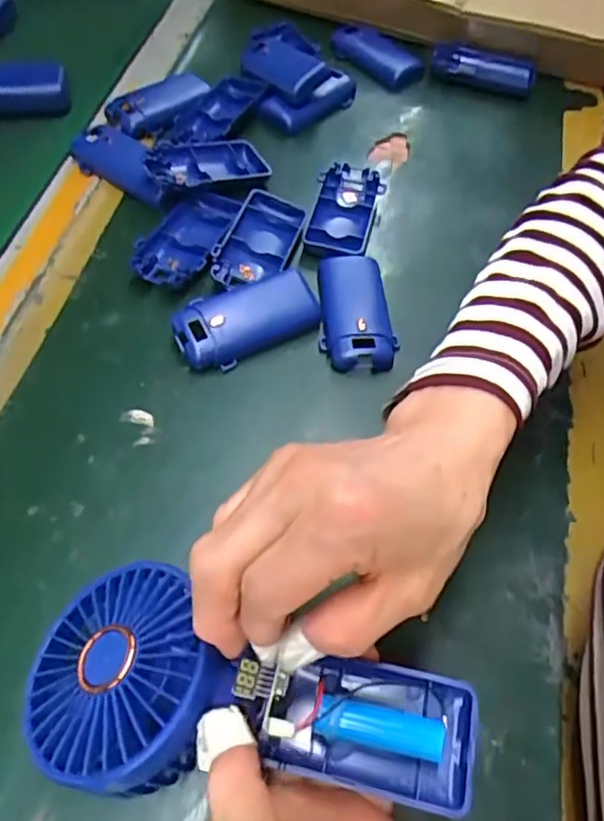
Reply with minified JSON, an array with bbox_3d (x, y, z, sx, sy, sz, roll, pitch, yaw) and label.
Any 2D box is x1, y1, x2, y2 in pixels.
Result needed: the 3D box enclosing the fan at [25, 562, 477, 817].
[{"bbox_3d":[-0.024,0.105,0.235,0.175,0.040,0.079,8,57,9],"label":"fan"}]

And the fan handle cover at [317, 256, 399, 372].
[{"bbox_3d":[0.036,-0.069,0.411,0.046,0.021,0.094,1,58,-4],"label":"fan handle cover"}]

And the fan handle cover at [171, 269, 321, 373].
[{"bbox_3d":[-0.036,-0.061,0.402,0.092,0.011,0.049,-27,83,-19],"label":"fan handle cover"}]

